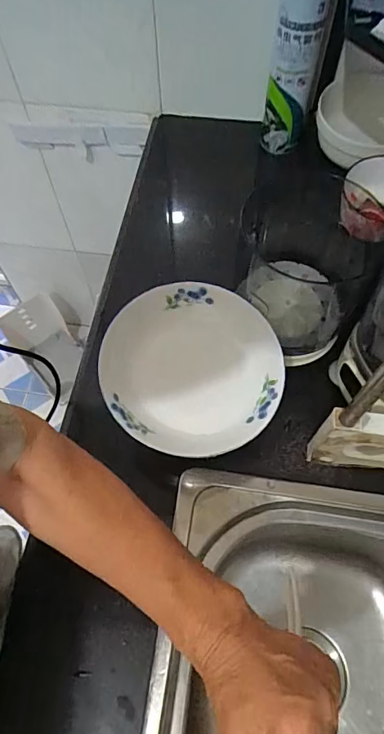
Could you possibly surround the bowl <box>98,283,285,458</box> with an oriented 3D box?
[{"bbox_3d":[0.001,0.004,0.470,0.178,0.049,0.175,0,64,0],"label":"bowl"}]

